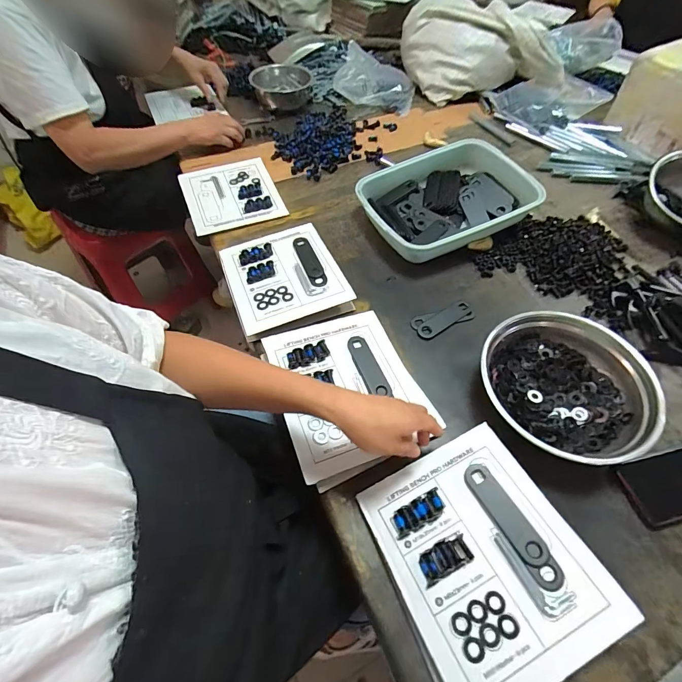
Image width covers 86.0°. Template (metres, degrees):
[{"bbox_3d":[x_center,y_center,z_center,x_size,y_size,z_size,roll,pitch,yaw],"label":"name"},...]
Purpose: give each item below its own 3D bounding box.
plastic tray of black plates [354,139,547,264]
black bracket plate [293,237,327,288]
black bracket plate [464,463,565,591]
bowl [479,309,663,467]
[{"bbox_3d":[0.209,-0.279,0.728,0.328,0.072,0.236,-22,58,-15],"label":"plastic tray of black plates"},{"bbox_3d":[-0.056,-0.144,0.653,0.031,0.005,0.125,-18,57,-12],"label":"black bracket plate"},{"bbox_3d":[0.187,0.199,0.402,0.032,0.007,0.132,-30,53,-5],"label":"black bracket plate"},{"bbox_3d":[0.305,0.062,0.503,0.192,0.069,0.211,0,56,0],"label":"bowl"}]

